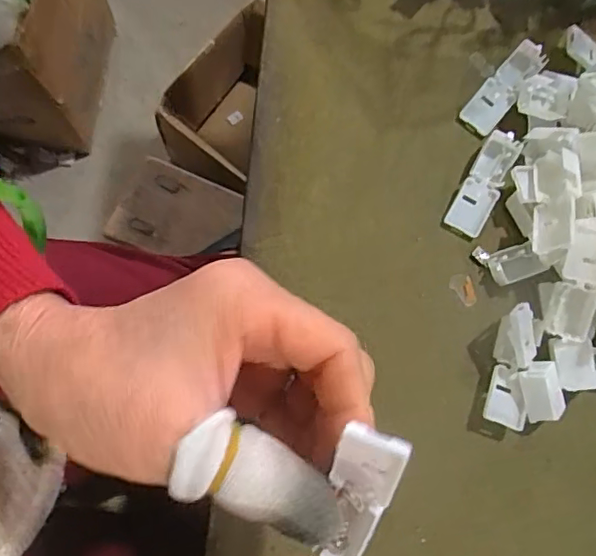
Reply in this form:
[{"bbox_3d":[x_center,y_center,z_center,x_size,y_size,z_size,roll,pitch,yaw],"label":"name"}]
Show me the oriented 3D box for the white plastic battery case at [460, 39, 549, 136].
[{"bbox_3d":[0.114,-0.106,0.310,0.020,0.012,0.056,40,78,4],"label":"white plastic battery case"}]

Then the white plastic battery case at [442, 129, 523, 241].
[{"bbox_3d":[0.098,-0.050,0.294,0.020,0.012,0.055,29,77,2],"label":"white plastic battery case"}]

